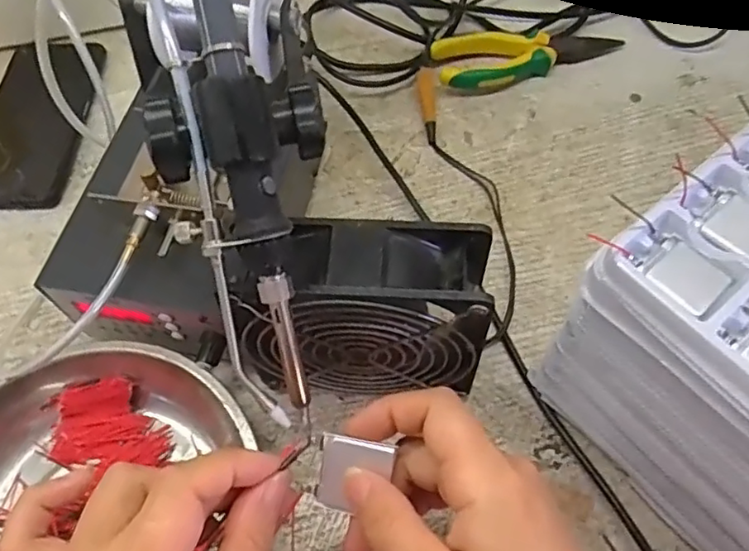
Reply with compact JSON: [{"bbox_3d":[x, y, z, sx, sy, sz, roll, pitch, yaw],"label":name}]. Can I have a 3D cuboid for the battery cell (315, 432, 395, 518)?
[{"bbox_3d":[-0.009,0.079,0.239,0.030,0.006,0.028,7,81,16],"label":"battery cell"}]

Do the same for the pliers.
[{"bbox_3d":[0.123,-0.175,0.477,0.149,0.021,0.047,-9,61,-4],"label":"pliers"}]

